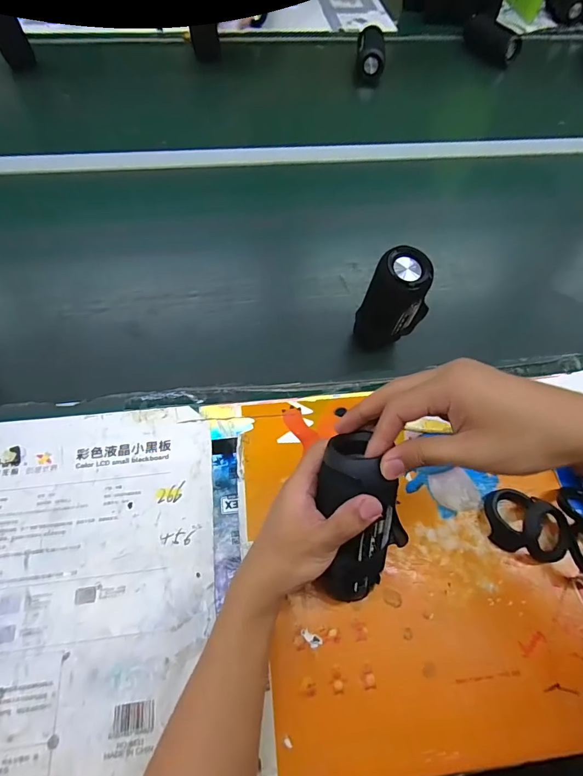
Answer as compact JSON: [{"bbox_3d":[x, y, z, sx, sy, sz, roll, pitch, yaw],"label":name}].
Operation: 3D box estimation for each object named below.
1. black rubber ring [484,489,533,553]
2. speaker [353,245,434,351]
[{"bbox_3d":[0.234,0.140,0.440,0.045,0.023,0.065,21,63,10],"label":"black rubber ring"},{"bbox_3d":[0.129,-0.109,0.512,0.069,0.136,0.052,-20,64,-12],"label":"speaker"}]

